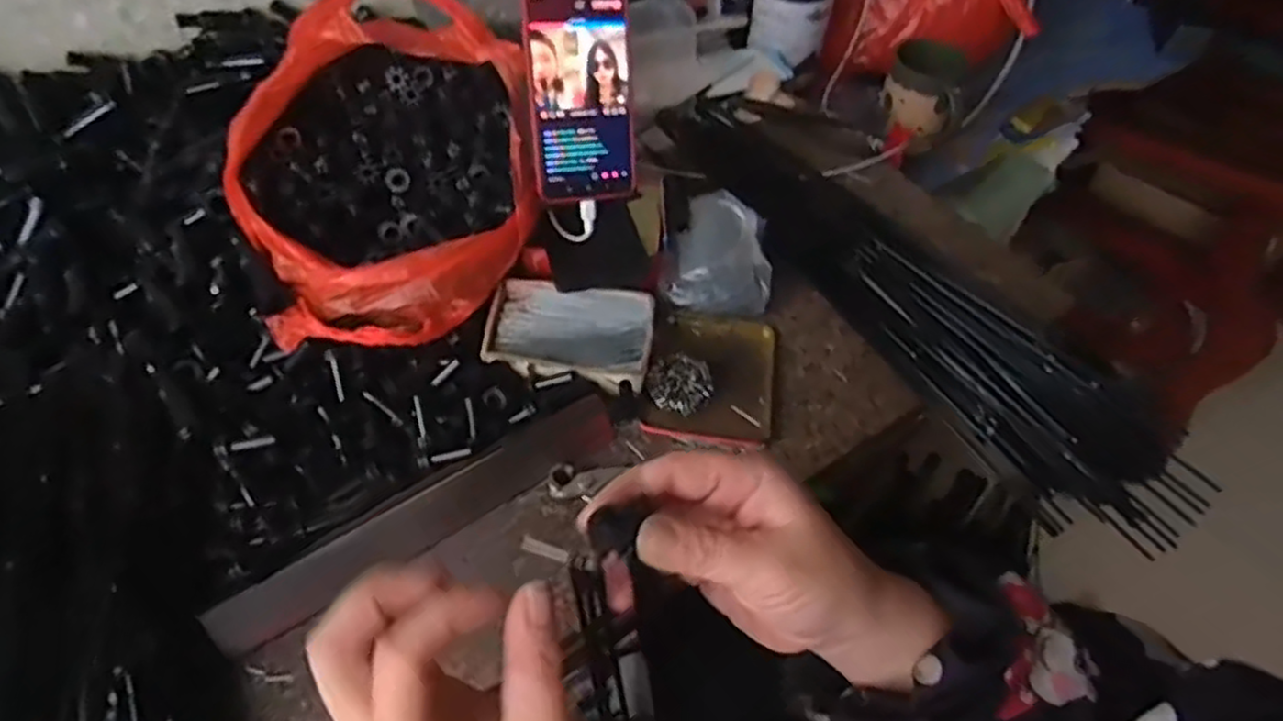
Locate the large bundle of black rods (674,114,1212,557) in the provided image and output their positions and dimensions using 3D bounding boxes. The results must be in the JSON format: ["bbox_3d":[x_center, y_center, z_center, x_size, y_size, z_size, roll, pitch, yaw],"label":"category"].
[{"bbox_3d":[0.215,-0.075,0.644,0.119,0.039,0.566,-28,61,-22],"label":"large bundle of black rods"}]

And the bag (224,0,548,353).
[{"bbox_3d":[-0.192,-0.140,0.552,0.215,0.150,0.253,0,54,-4],"label":"bag"}]

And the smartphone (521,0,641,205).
[{"bbox_3d":[-0.042,-0.202,0.536,0.079,0.164,0.006,-9,22,-15],"label":"smartphone"}]

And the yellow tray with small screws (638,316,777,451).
[{"bbox_3d":[0.056,0.010,0.586,0.096,0.021,0.124,9,54,3],"label":"yellow tray with small screws"}]

